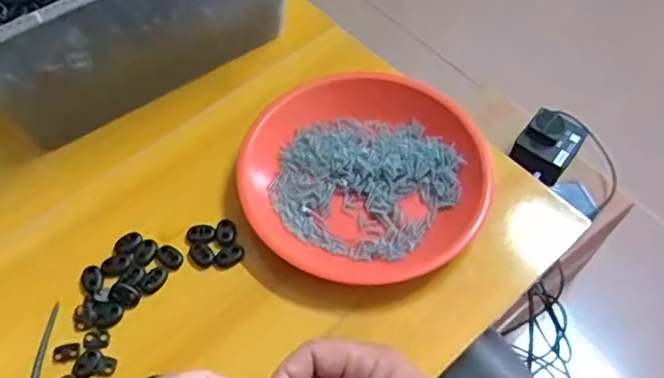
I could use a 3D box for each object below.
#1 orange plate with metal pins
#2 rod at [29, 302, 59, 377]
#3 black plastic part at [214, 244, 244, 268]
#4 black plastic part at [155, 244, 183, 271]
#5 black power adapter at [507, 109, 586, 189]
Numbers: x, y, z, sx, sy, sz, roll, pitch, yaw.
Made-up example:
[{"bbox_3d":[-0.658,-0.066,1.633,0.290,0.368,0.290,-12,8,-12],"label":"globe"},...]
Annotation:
[{"bbox_3d":[0.027,-0.012,0.484,0.182,0.034,0.182,0,57,0],"label":"orange plate with metal pins"},{"bbox_3d":[-0.204,0.122,0.425,0.009,0.006,0.089,-1,57,0],"label":"rod"},{"bbox_3d":[-0.078,0.051,0.464,0.024,0.004,0.014,-34,63,-19],"label":"black plastic part"},{"bbox_3d":[-0.124,0.051,0.462,0.021,0.004,0.015,29,62,18],"label":"black plastic part"},{"bbox_3d":[0.287,-0.057,0.805,0.076,0.045,0.084,33,63,20],"label":"black power adapter"}]

